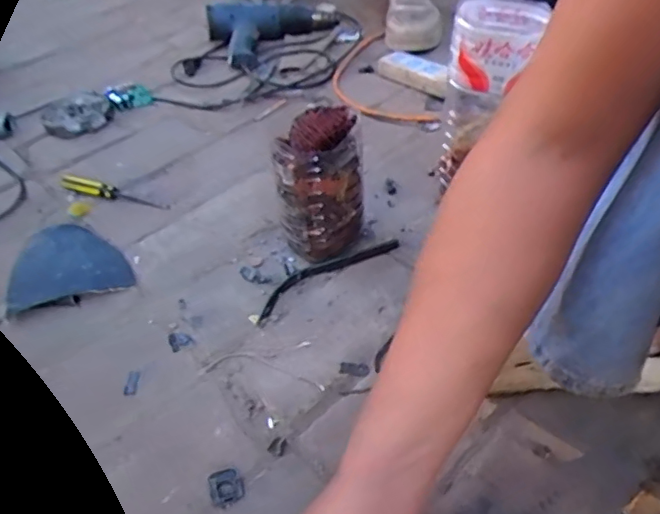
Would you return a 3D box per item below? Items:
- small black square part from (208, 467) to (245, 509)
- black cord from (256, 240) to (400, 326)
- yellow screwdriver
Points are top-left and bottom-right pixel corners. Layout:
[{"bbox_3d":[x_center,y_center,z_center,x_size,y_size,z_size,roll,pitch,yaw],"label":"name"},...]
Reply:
[{"bbox_3d":[-0.086,0.190,0.460,0.026,0.009,0.028,-24,46,-16],"label":"small black square part"},{"bbox_3d":[-0.007,0.015,0.640,0.196,0.015,0.039,-30,48,-21],"label":"black cord"},{"bbox_3d":[-0.308,-0.094,0.794,0.178,0.020,0.031,15,48,22],"label":"yellow screwdriver"}]

